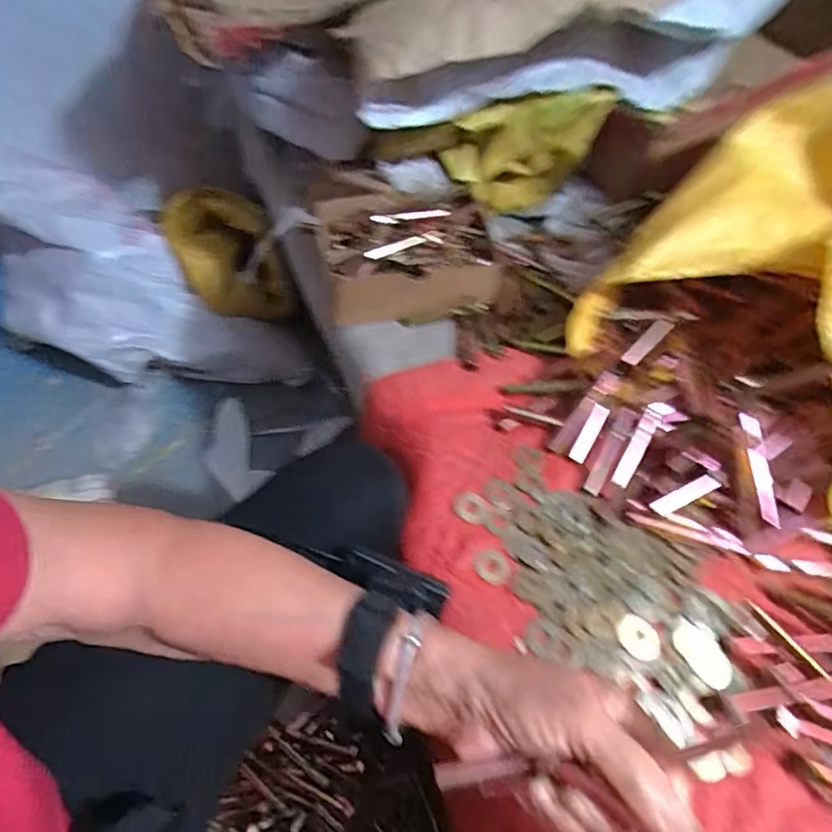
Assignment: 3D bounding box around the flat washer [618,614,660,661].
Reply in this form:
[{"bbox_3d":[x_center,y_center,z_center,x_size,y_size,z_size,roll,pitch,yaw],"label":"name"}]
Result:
[{"bbox_3d":[0.156,0.155,0.369,0.027,0.004,0.028,15,55,10],"label":"flat washer"}]

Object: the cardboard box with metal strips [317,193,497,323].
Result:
[{"bbox_3d":[-0.011,-0.187,0.604,0.191,0.070,0.150,-5,54,-4],"label":"cardboard box with metal strips"}]

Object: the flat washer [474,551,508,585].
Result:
[{"bbox_3d":[0.057,0.115,0.402,0.025,0.004,0.024,0,54,-1],"label":"flat washer"}]

